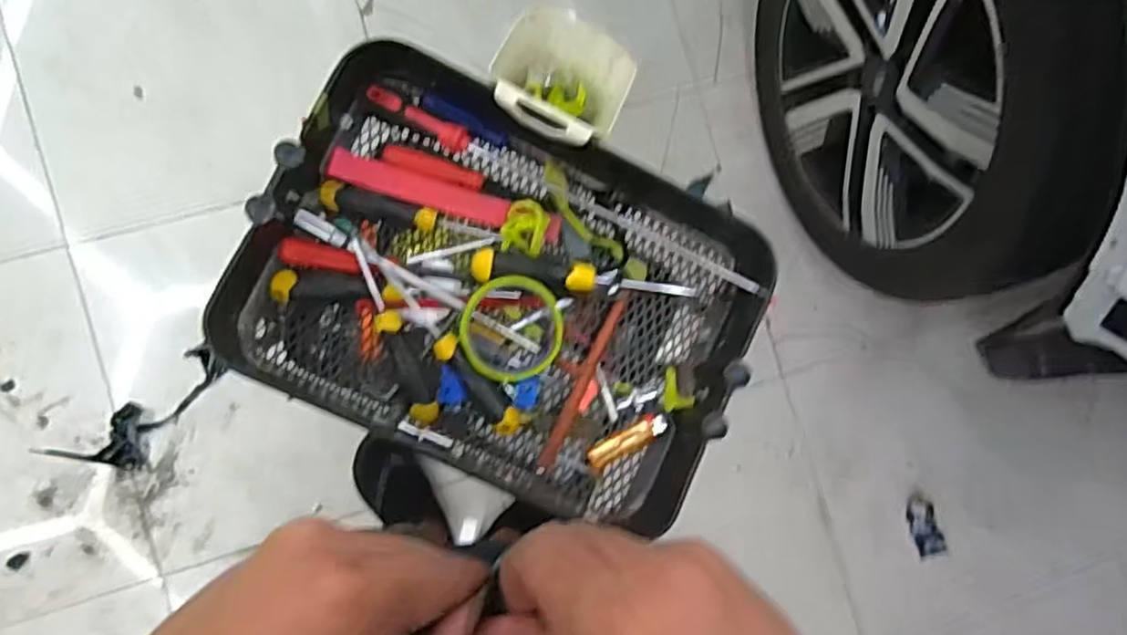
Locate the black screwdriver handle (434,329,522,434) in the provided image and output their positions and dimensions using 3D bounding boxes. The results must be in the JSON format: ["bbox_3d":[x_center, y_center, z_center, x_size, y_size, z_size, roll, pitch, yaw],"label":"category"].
[{"bbox_3d":[-0.075,0.060,0.644,0.028,0.030,0.105,-36,91,-10],"label":"black screwdriver handle"}]

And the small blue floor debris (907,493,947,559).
[{"bbox_3d":[0.741,0.431,1.481,0.059,0.022,0.132,-25,89,-10],"label":"small blue floor debris"}]

